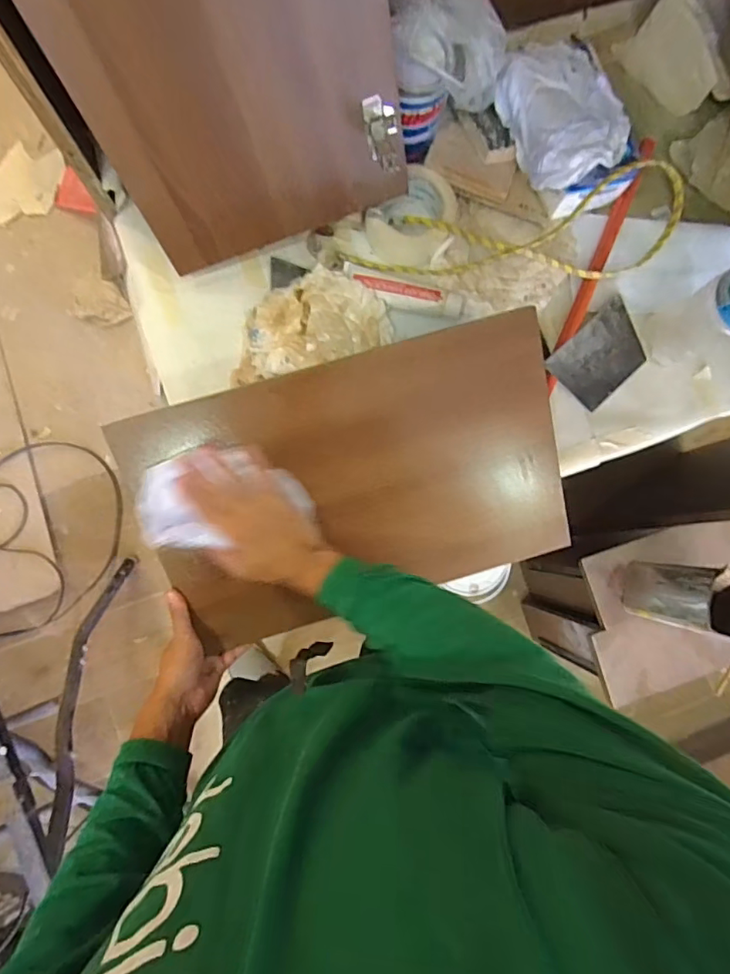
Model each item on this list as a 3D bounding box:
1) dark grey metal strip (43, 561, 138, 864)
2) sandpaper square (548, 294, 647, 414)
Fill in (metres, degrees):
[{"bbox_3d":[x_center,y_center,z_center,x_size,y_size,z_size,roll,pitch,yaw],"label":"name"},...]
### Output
[{"bbox_3d":[-0.629,0.397,1.168,0.105,0.663,0.055,-10,131,-5],"label":"dark grey metal strip"},{"bbox_3d":[0.318,-0.174,0.703,0.131,0.006,0.096,-44,106,-4],"label":"sandpaper square"}]

